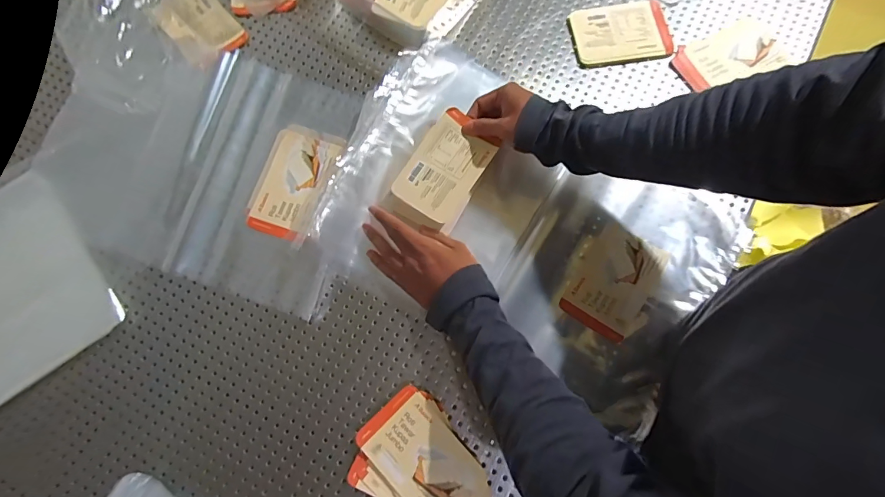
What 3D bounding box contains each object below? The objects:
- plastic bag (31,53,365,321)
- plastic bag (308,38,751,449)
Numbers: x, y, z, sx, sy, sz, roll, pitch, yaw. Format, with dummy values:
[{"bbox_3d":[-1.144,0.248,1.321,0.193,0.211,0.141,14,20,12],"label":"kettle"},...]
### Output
[{"bbox_3d":[-0.301,-0.115,0.520,0.397,0.030,0.297,18,80,5],"label":"plastic bag"},{"bbox_3d":[0.091,-0.023,0.494,0.468,0.043,0.339,29,81,7],"label":"plastic bag"}]

